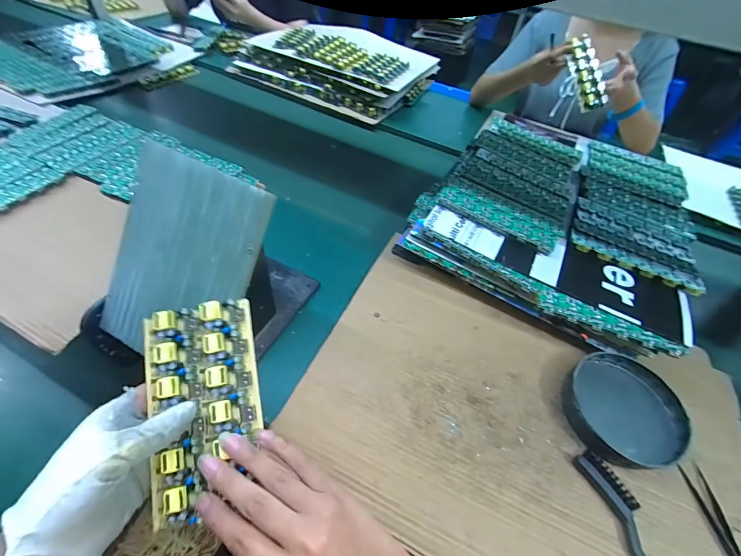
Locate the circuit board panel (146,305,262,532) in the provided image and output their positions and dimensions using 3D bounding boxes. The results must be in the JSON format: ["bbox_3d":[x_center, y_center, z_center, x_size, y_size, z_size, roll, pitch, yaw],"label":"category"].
[{"bbox_3d":[-0.148,0.110,0.299,0.096,0.016,0.173,-11,76,-8],"label":"circuit board panel"}]

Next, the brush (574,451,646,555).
[{"bbox_3d":[0.268,0.265,0.340,0.036,0.017,0.166,-8,53,-12],"label":"brush"}]

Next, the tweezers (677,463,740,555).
[{"bbox_3d":[0.365,0.263,0.354,0.019,0.014,0.119,5,51,-1],"label":"tweezers"}]

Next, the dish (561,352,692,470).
[{"bbox_3d":[0.304,0.160,0.416,0.128,0.038,0.128,3,51,-3],"label":"dish"}]

